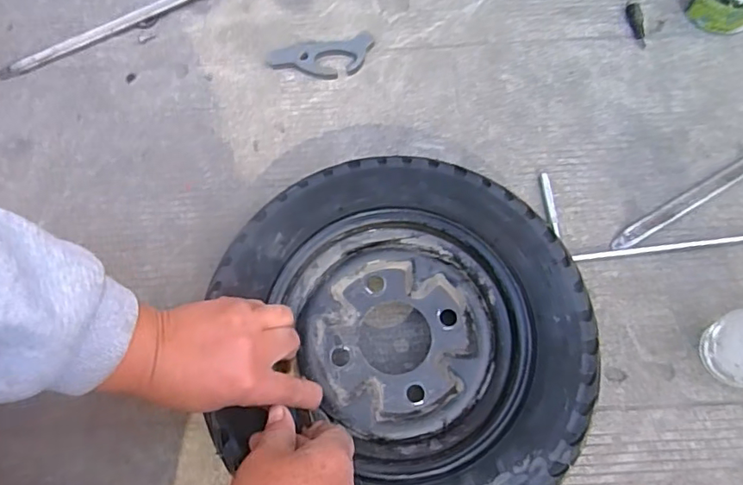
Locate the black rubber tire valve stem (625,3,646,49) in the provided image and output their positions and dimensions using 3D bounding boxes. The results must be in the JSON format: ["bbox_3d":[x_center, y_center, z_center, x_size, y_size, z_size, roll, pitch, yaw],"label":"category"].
[{"bbox_3d":[0.299,-0.245,0.601,0.016,0.009,0.056,-5,71,0],"label":"black rubber tire valve stem"}]

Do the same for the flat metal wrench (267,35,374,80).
[{"bbox_3d":[-0.057,-0.208,0.604,0.117,0.010,0.049,-5,71,0],"label":"flat metal wrench"}]

